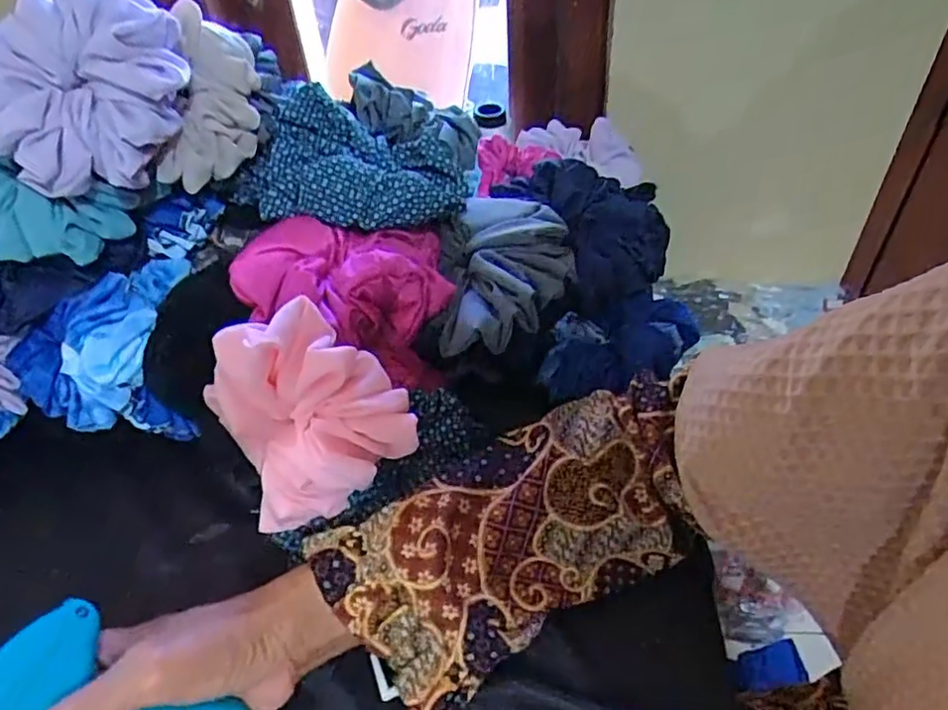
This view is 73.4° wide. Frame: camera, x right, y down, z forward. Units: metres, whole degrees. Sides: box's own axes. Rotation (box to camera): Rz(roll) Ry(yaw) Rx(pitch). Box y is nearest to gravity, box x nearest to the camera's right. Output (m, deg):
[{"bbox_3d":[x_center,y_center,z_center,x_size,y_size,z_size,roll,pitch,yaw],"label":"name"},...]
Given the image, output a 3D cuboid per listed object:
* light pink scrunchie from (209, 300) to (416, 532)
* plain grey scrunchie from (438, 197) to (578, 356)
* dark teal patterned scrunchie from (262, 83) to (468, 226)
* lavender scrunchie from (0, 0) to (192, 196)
[{"bbox_3d":[-0.093,0.029,0.355,0.100,0.097,0.083,-21,47,-15],"label":"light pink scrunchie"},{"bbox_3d":[0.018,-0.058,0.414,0.093,0.043,0.125,-5,45,0],"label":"plain grey scrunchie"},{"bbox_3d":[-0.070,-0.126,0.414,0.122,0.060,0.084,4,46,9],"label":"dark teal patterned scrunchie"},{"bbox_3d":[-0.221,-0.152,0.361,0.099,0.042,0.118,31,87,-9],"label":"lavender scrunchie"}]

